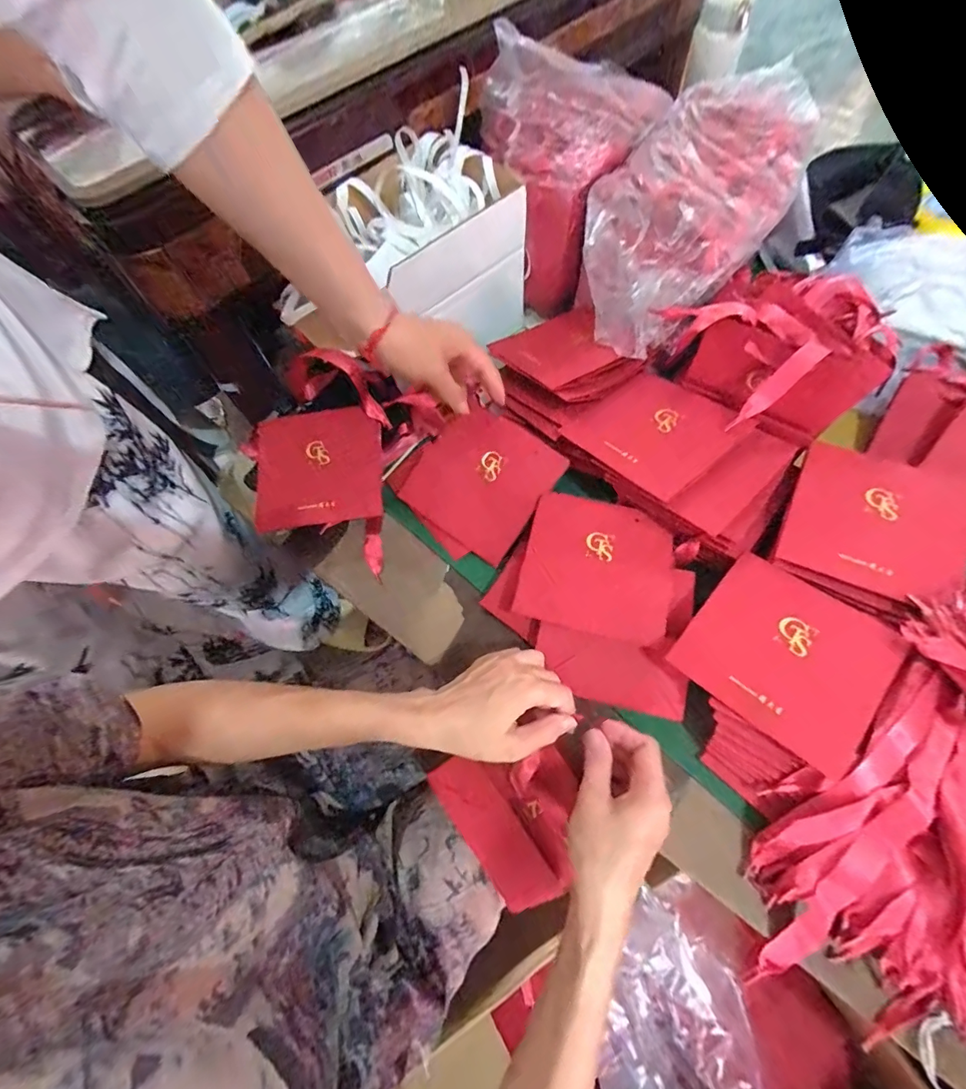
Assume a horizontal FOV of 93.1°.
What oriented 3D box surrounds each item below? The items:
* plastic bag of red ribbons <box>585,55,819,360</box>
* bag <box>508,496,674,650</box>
[{"bbox_3d":[0.227,-0.361,0.517,0.170,0.131,0.336,39,73,18],"label":"plastic bag of red ribbons"},{"bbox_3d":[0.115,0.019,0.452,0.142,0.019,0.136,13,67,9],"label":"bag"}]

